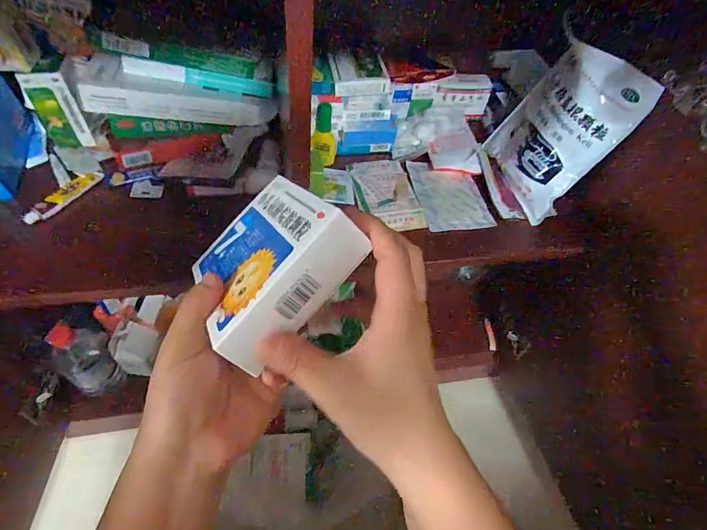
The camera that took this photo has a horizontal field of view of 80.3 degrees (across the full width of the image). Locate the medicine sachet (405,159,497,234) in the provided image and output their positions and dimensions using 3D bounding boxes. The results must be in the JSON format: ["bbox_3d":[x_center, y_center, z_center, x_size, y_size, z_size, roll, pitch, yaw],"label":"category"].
[{"bbox_3d":[0.142,-0.105,0.618,0.102,0.015,0.137,-5,51,-7],"label":"medicine sachet"}]

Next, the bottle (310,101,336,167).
[{"bbox_3d":[-0.042,-0.181,0.594,0.035,0.089,0.030,-1,51,-4],"label":"bottle"}]

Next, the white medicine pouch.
[{"bbox_3d":[0.270,-0.187,0.577,0.039,0.213,0.169,3,47,-35],"label":"white medicine pouch"}]

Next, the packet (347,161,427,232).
[{"bbox_3d":[0.046,-0.104,0.603,0.083,0.014,0.134,-9,55,-11],"label":"packet"}]

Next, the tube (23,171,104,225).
[{"bbox_3d":[-0.369,-0.088,0.535,0.020,0.013,0.106,26,54,17],"label":"tube"}]

